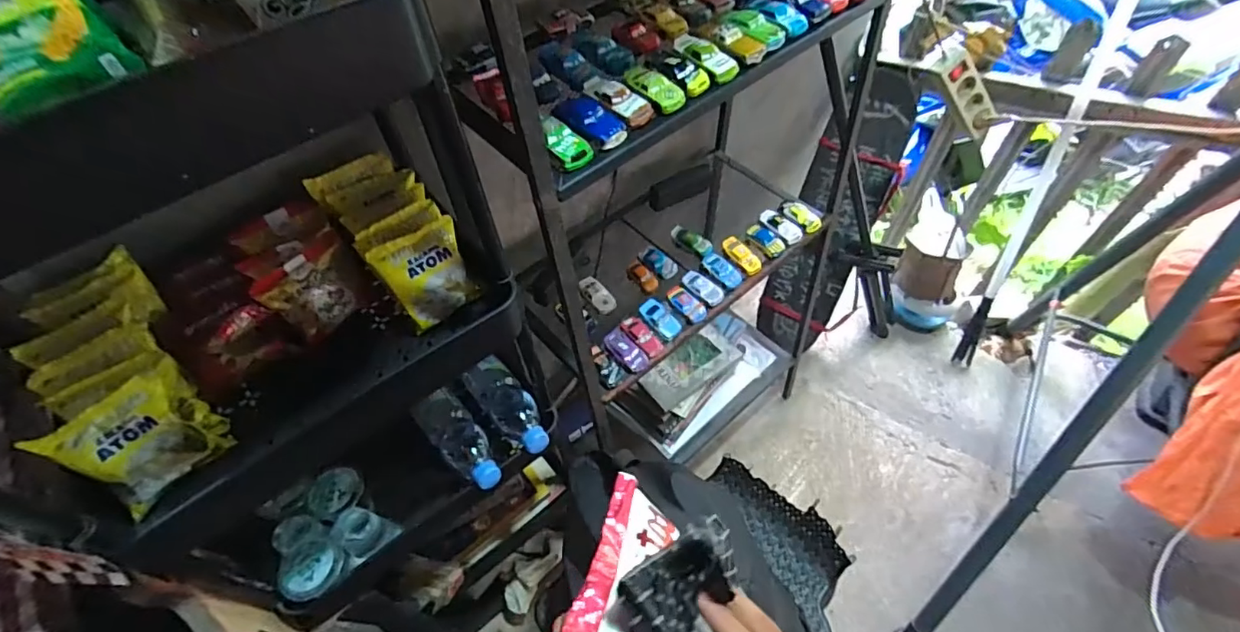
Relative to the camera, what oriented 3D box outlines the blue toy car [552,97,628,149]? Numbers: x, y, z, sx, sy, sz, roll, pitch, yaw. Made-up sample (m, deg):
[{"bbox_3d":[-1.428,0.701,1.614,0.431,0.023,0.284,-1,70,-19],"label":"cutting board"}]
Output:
[{"bbox_3d":[-0.034,-0.199,0.555,0.082,0.017,0.042,36,63,24],"label":"blue toy car"}]

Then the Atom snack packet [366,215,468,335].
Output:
[{"bbox_3d":[-0.201,-0.044,0.582,0.087,0.095,0.019,-31,21,-19],"label":"Atom snack packet"}]

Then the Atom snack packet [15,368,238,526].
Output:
[{"bbox_3d":[-0.423,0.114,0.478,0.089,0.096,0.022,-47,23,-27],"label":"Atom snack packet"}]

